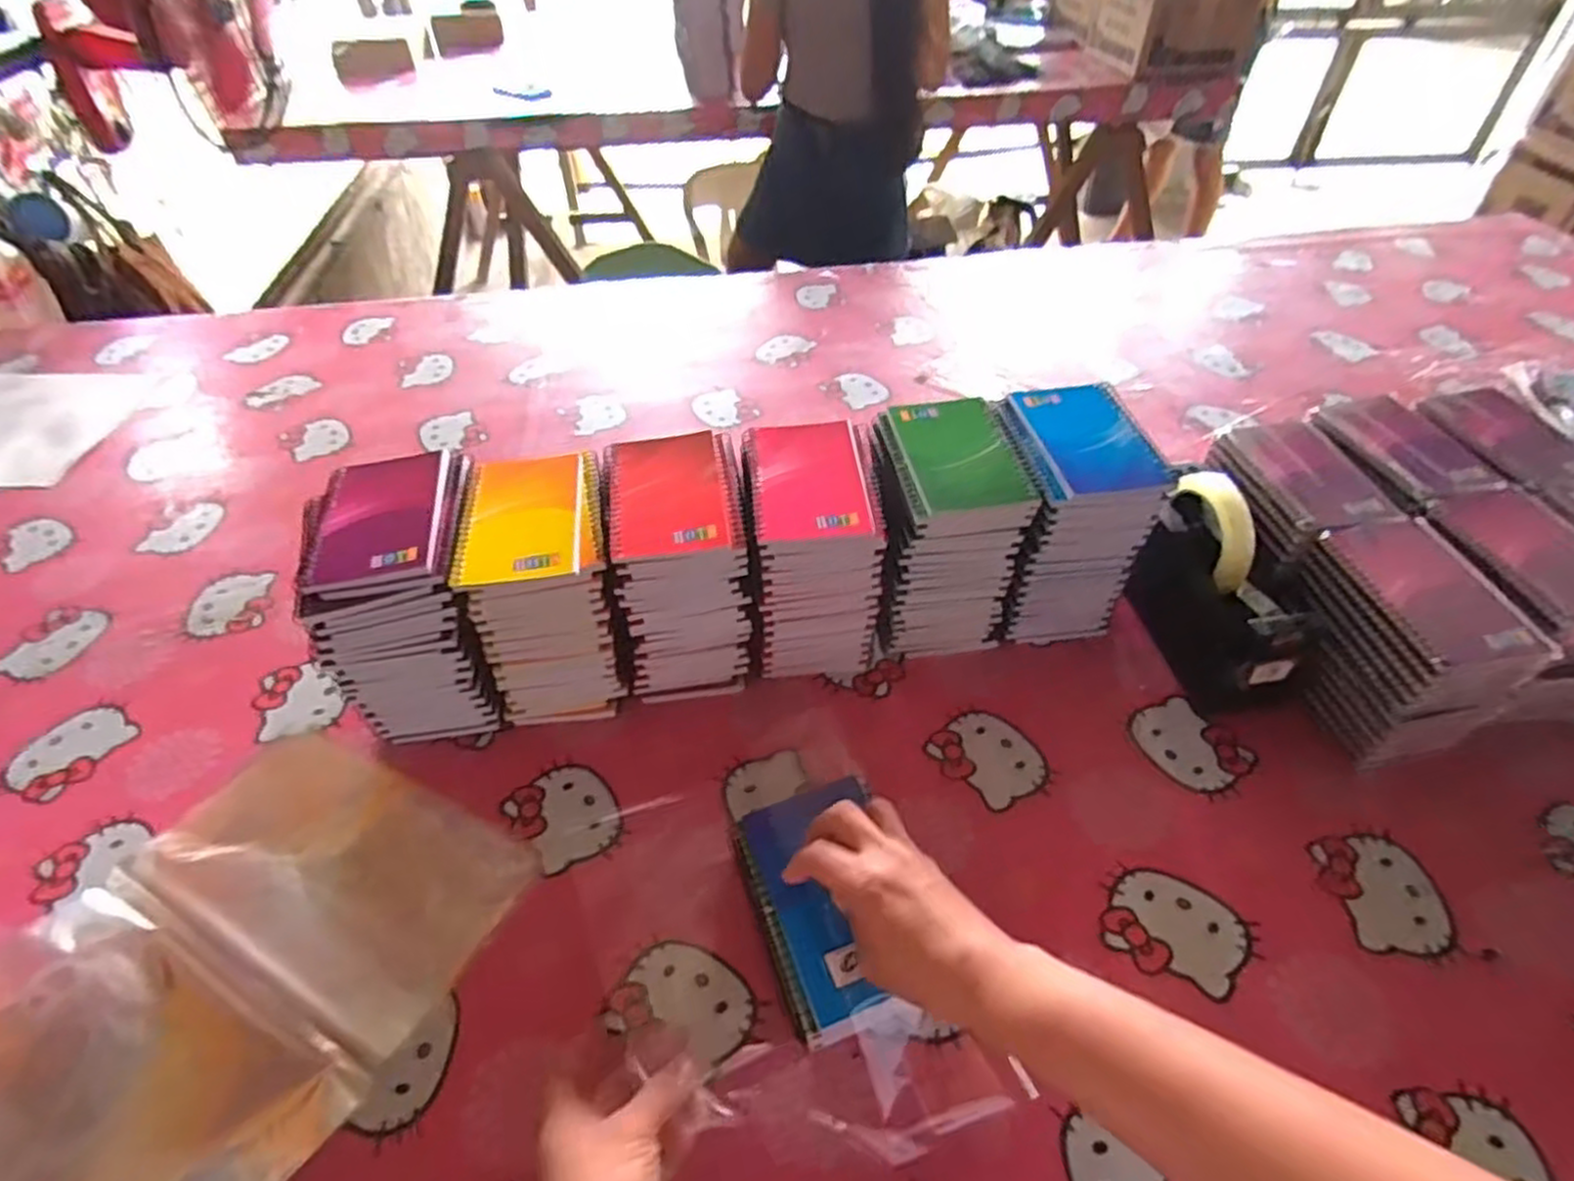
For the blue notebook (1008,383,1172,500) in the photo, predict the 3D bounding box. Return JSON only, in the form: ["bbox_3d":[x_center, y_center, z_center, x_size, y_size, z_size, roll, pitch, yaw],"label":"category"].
[{"bbox_3d":[0.232,-0.121,0.576,0.088,0.008,0.129,-7,48,-5],"label":"blue notebook"}]

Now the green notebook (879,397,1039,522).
[{"bbox_3d":[0.127,-0.105,0.566,0.093,0.017,0.120,-10,53,0],"label":"green notebook"}]

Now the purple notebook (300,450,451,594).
[{"bbox_3d":[-0.291,-0.055,0.533,0.087,0.010,0.138,-10,49,-8],"label":"purple notebook"}]

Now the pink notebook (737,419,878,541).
[{"bbox_3d":[0.014,-0.084,0.556,0.086,0.007,0.125,-4,48,-3],"label":"pink notebook"}]

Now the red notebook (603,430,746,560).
[{"bbox_3d":[-0.083,-0.075,0.548,0.095,0.011,0.126,-10,48,-8],"label":"red notebook"}]

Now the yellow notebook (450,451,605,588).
[{"bbox_3d":[-0.183,-0.057,0.537,0.097,0.009,0.130,-9,48,-7],"label":"yellow notebook"}]

